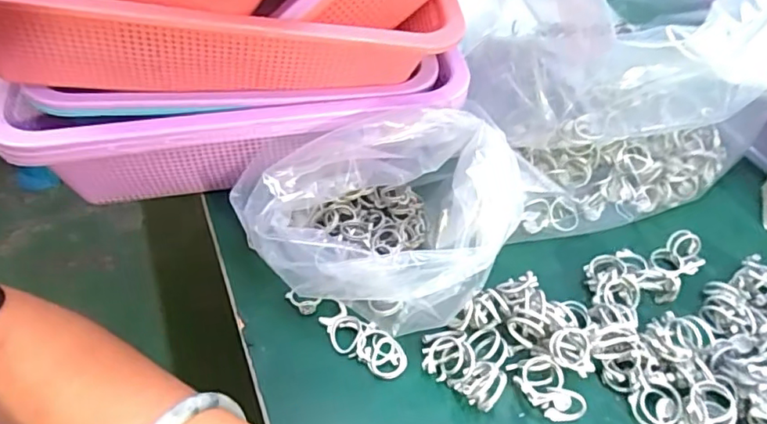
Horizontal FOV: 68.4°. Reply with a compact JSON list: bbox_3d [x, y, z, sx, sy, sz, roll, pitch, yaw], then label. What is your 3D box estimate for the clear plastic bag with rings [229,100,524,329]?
[{"bbox_3d":[-0.002,0.005,0.342,0.157,0.095,0.116,-12,52,-14],"label":"clear plastic bag with rings"}]

